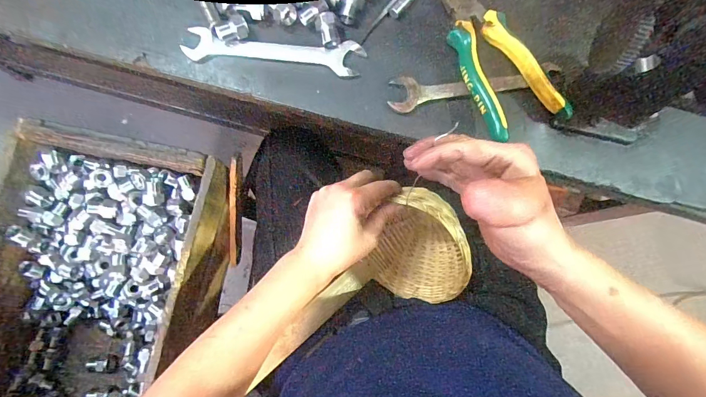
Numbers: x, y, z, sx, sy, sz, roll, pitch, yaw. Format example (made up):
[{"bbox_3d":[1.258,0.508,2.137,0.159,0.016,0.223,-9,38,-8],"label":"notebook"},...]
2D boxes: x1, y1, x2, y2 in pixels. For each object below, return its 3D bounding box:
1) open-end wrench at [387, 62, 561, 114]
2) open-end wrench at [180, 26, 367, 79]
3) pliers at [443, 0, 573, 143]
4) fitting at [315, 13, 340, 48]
[{"bbox_3d":[0.121,-0.119,0.367,0.169,0.012,0.035,-12,81,-4],"label":"open-end wrench"},{"bbox_3d":[-0.081,-0.150,0.371,0.181,0.006,0.035,6,80,-1],"label":"open-end wrench"},{"bbox_3d":[0.140,-0.154,0.358,0.084,0.031,0.183,-21,82,-5],"label":"pliers"},{"bbox_3d":[-0.025,-0.169,0.365,0.021,0.013,0.032,-11,86,-1],"label":"fitting"}]

